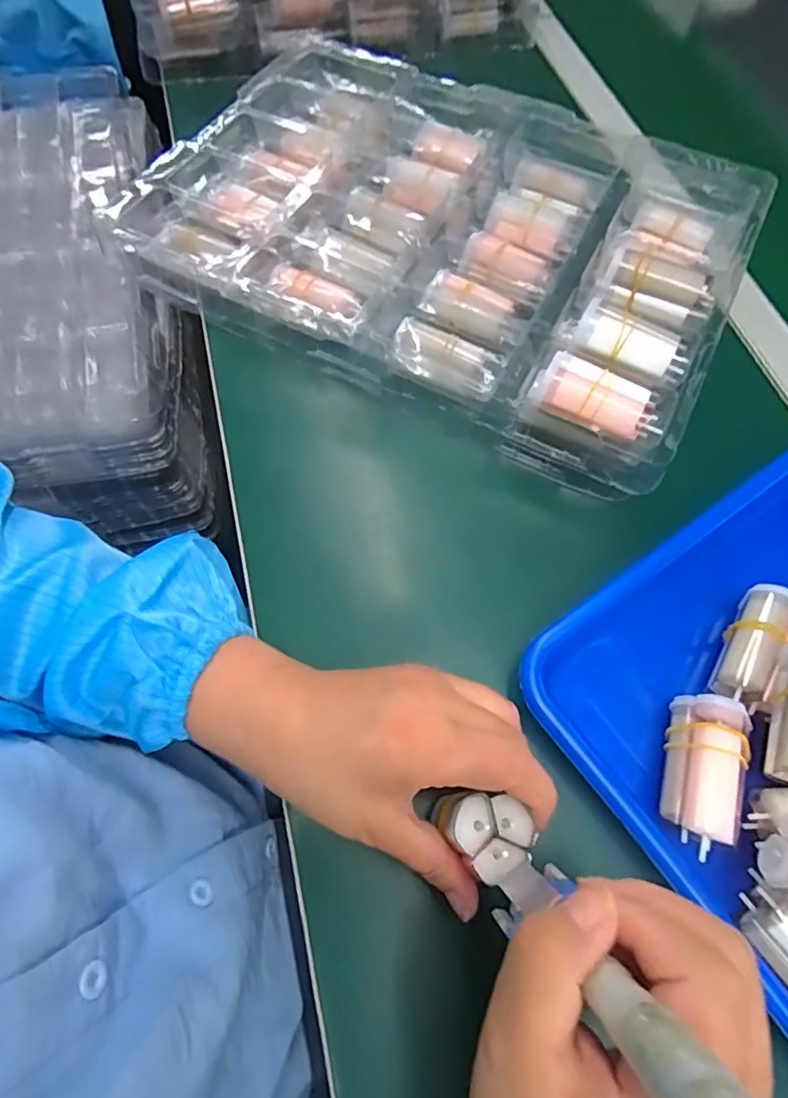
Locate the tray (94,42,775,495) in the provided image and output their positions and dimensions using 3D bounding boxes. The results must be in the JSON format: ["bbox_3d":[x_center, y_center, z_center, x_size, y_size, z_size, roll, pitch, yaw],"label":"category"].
[{"bbox_3d":[0.039,-0.242,0.425,0.407,0.054,0.290,27,66,10],"label":"tray"}]

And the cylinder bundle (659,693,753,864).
[{"bbox_3d":[0.151,0.107,0.278,0.030,0.022,0.070,16,65,5],"label":"cylinder bundle"}]

